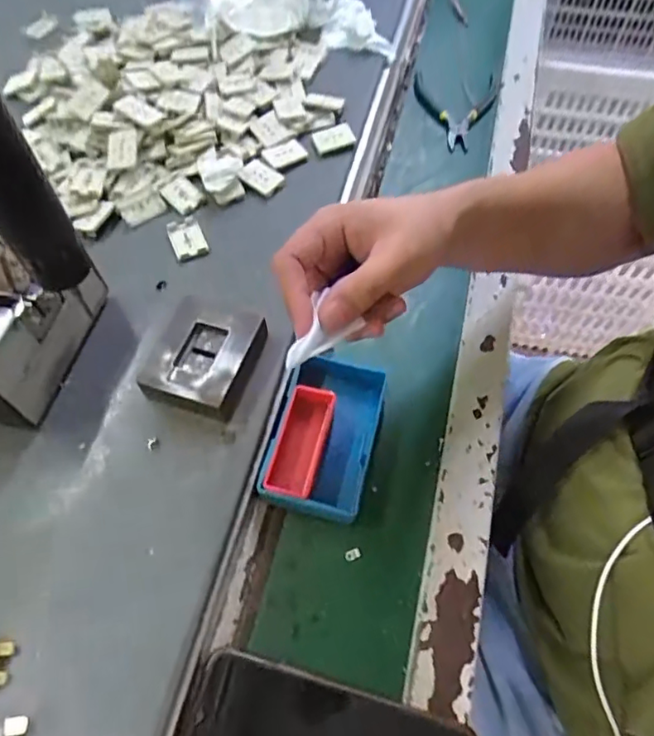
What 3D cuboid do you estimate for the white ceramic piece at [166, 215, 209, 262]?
[{"bbox_3d":[-0.123,-0.115,0.502,0.028,0.005,0.047,-21,62,-12],"label":"white ceramic piece"}]

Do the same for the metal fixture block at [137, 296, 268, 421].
[{"bbox_3d":[-0.091,-0.009,0.427,0.075,0.033,0.082,15,61,8],"label":"metal fixture block"}]

